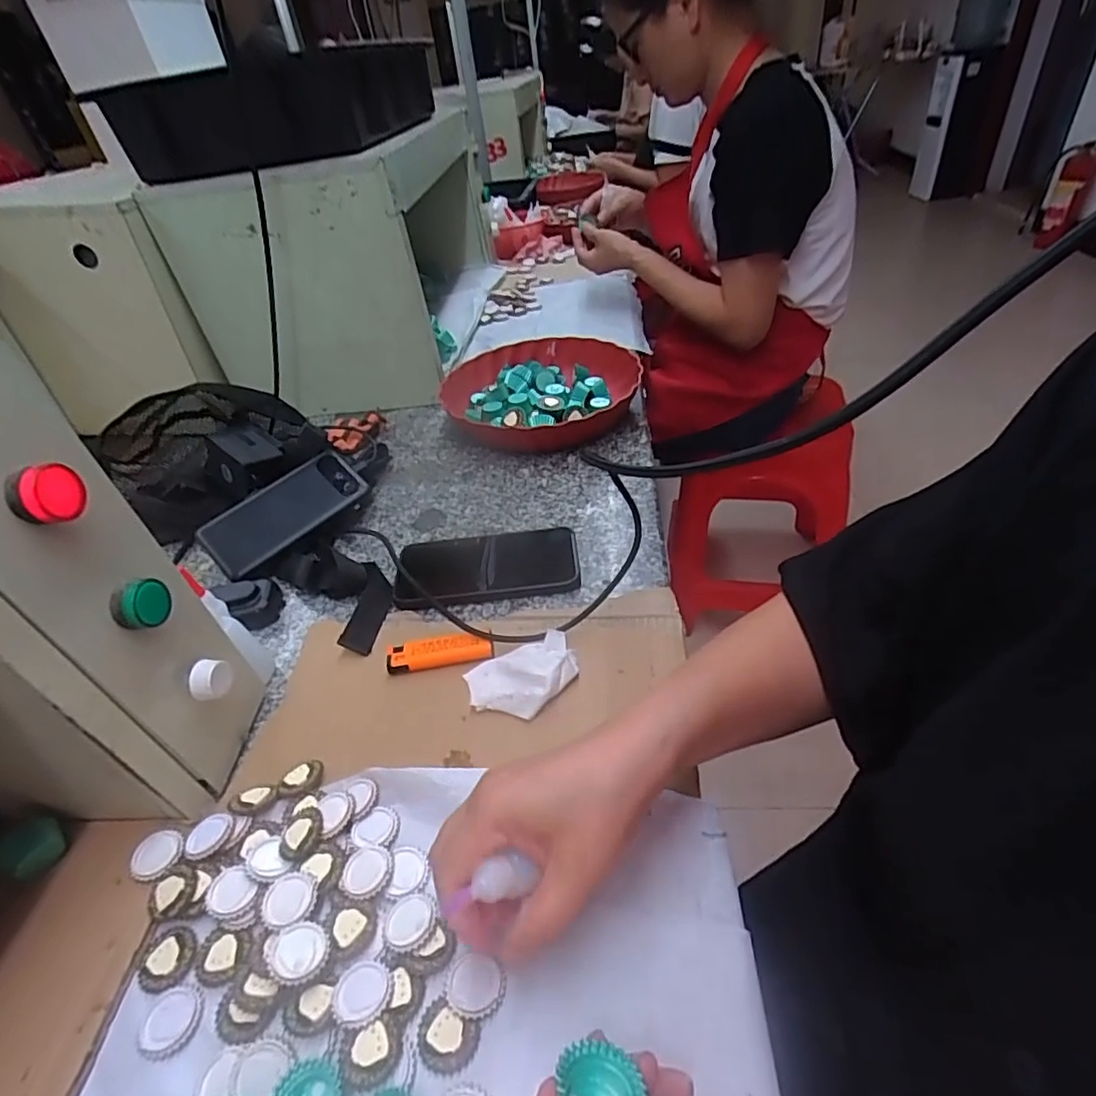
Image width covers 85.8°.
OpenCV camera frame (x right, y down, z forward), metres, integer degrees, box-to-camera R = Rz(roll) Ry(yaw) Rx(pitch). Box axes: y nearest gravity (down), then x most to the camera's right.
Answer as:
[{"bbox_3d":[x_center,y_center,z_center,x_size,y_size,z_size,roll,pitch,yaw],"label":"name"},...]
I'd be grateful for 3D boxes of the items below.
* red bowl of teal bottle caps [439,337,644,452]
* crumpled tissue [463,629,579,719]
[{"bbox_3d":[-0.009,-0.194,0.755,0.242,0.054,0.254,5,43,16],"label":"red bowl of teal bottle caps"},{"bbox_3d":[-0.016,0.091,0.417,0.078,0.018,0.058,-21,42,-13],"label":"crumpled tissue"}]

